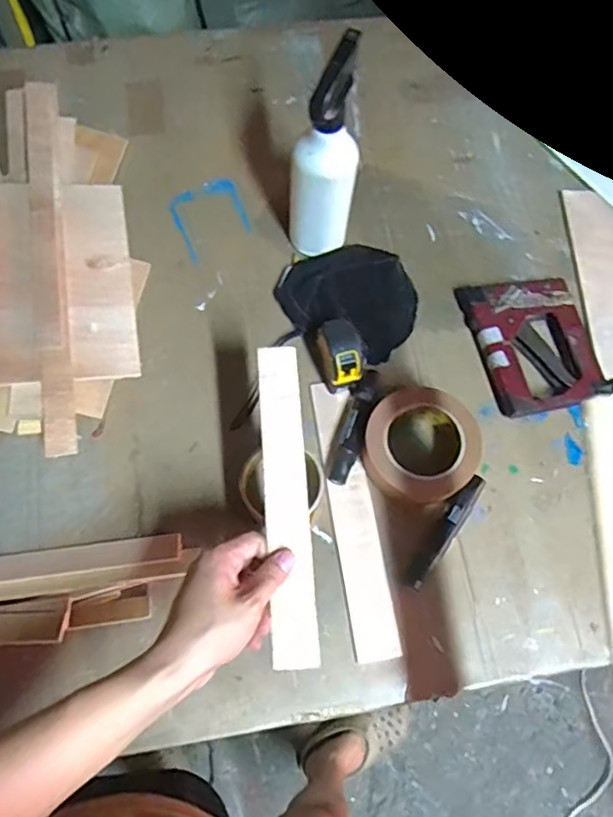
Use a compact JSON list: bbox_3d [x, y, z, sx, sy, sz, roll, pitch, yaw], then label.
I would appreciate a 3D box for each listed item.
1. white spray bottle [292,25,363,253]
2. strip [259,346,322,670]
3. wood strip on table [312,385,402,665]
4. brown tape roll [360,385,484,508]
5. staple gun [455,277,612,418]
[{"bbox_3d":[0.020,-0.259,0.624,0.071,0.232,0.079,6,68,0],"label":"white spray bottle"},{"bbox_3d":[-0.017,0.076,0.498,0.038,0.006,0.266,-1,76,-16],"label":"strip"},{"bbox_3d":[0.047,0.107,0.607,0.042,0.010,0.283,-8,69,-5],"label":"wood strip on table"},{"bbox_3d":[0.118,0.039,0.606,0.114,0.052,0.116,1,68,-2],"label":"brown tape roll"},{"bbox_3d":[0.262,-0.076,0.674,0.129,0.025,0.162,-13,69,-7],"label":"staple gun"}]

